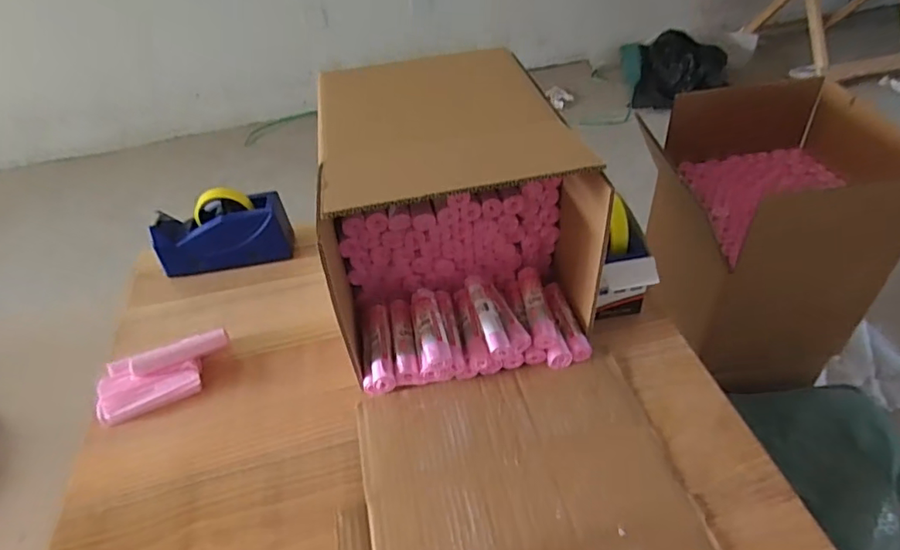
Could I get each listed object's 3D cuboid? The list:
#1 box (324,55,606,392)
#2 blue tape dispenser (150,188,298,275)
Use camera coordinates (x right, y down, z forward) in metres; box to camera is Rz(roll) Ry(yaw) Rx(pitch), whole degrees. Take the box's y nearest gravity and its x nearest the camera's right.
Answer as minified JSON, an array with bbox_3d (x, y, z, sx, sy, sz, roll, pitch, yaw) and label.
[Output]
[{"bbox_3d":[-0.003,-0.085,0.718,0.297,0.287,0.371,-11,44,-5],"label":"box"},{"bbox_3d":[-0.361,-0.066,0.862,0.202,0.112,0.062,-12,44,-5],"label":"blue tape dispenser"}]

